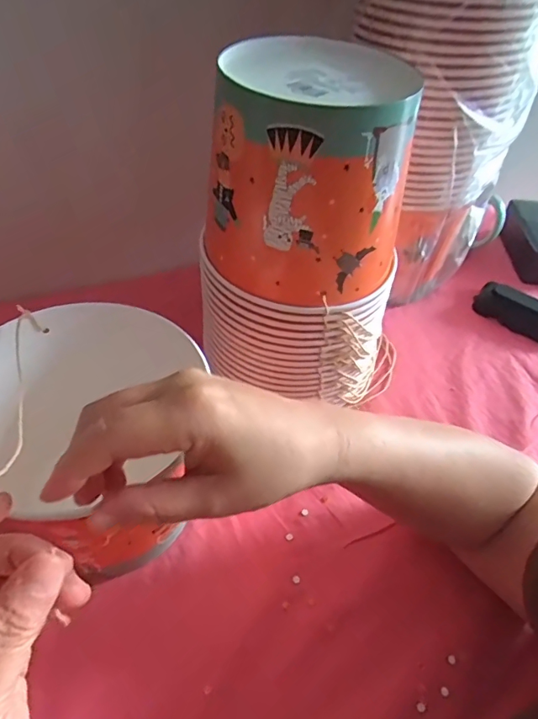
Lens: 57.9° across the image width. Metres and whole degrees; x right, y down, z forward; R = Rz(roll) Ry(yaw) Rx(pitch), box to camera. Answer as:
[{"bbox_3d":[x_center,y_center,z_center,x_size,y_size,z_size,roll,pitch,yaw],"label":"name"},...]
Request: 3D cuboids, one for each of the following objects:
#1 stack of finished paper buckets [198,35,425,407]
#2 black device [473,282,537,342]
[{"bbox_3d":[0.038,-0.078,0.394,0.156,0.266,0.144,20,49,14],"label":"stack of finished paper buckets"},{"bbox_3d":[0.289,-0.052,0.553,0.105,0.031,0.037,32,53,23],"label":"black device"}]

